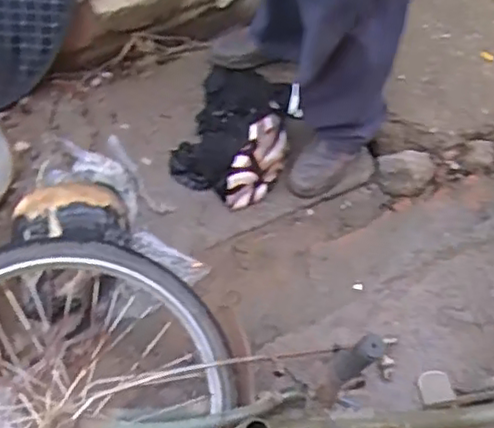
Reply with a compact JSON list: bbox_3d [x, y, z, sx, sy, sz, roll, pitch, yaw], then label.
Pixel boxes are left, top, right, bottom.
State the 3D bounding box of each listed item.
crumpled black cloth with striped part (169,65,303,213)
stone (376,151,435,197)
[{"bbox_3d":[-0.012,-0.193,1.414,0.245,0.141,0.323,19,67,7],"label":"crumpled black cloth with striped part"},{"bbox_3d":[0.339,-0.088,1.422,0.116,0.051,0.091,19,67,7],"label":"stone"}]

